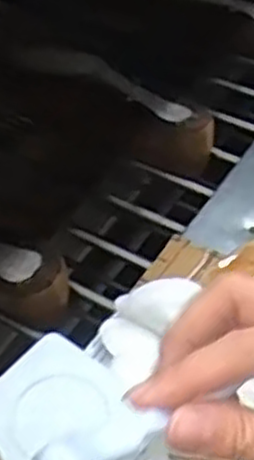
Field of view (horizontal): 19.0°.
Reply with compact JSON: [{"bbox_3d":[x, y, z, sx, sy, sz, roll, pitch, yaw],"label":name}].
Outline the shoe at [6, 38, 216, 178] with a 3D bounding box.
[{"bbox_3d":[-0.017,-0.155,0.898,0.273,0.071,0.077,35,57,29],"label":"shoe"}]

